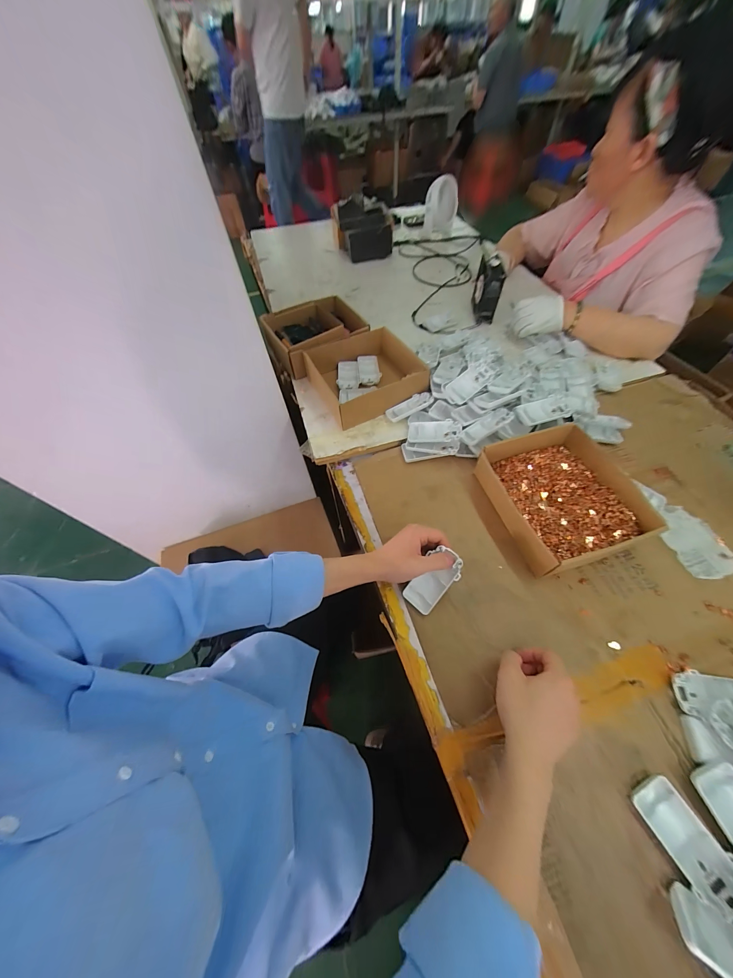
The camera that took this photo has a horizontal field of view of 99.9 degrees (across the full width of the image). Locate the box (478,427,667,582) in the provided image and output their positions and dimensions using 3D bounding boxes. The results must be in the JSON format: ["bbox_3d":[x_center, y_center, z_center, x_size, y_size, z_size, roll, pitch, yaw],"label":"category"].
[{"bbox_3d":[0.307,0.012,0.497,0.212,0.070,0.209,-14,60,-6],"label":"box"}]

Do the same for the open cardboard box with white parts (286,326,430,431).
[{"bbox_3d":[-0.008,-0.242,0.668,0.244,0.078,0.196,-24,59,-12],"label":"open cardboard box with white parts"}]

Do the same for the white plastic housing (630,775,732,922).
[{"bbox_3d":[0.321,0.352,0.309,0.051,0.018,0.094,-26,59,-13],"label":"white plastic housing"}]

